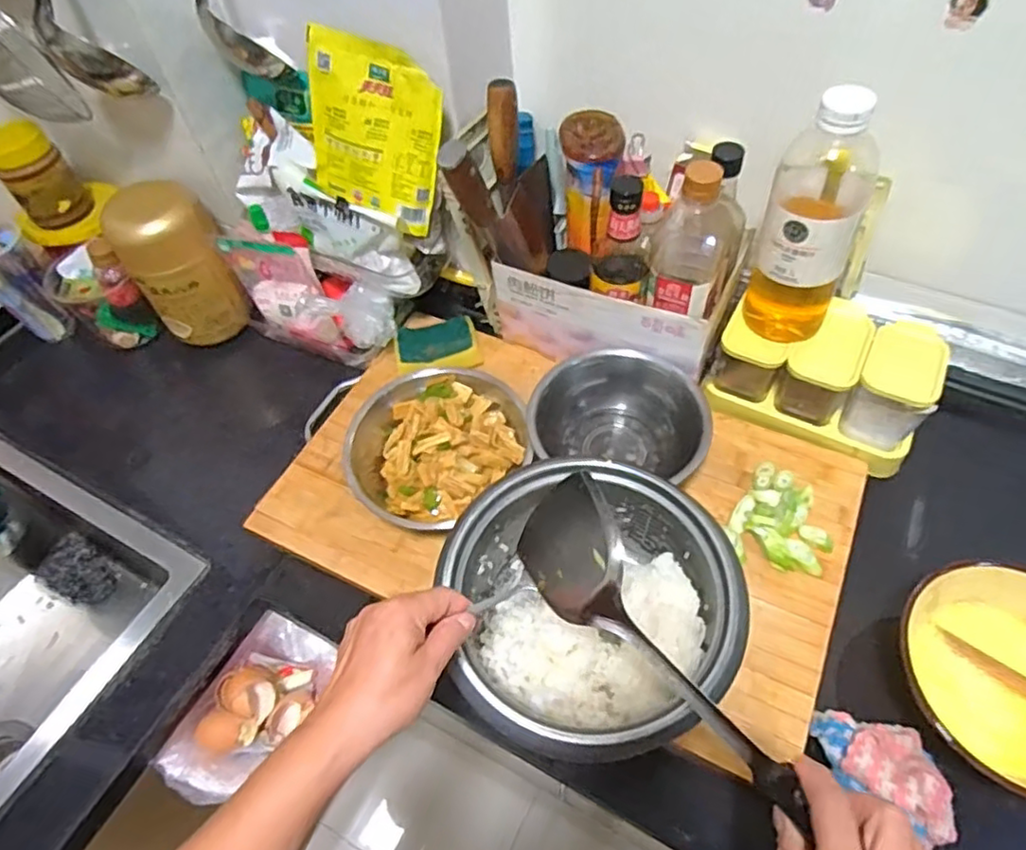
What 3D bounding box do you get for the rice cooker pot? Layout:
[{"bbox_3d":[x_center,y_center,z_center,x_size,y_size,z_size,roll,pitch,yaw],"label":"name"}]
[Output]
[{"bbox_3d":[0.058,0.153,0.531,0.215,0.103,0.222,-2,55,4],"label":"rice cooker pot"}]

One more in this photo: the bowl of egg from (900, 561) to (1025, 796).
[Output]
[{"bbox_3d":[0.409,0.212,0.530,0.161,0.071,0.177,-5,55,2],"label":"bowl of egg"}]

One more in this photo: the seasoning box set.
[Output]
[{"bbox_3d":[0.332,-0.060,0.690,0.210,0.088,0.134,26,61,21],"label":"seasoning box set"}]

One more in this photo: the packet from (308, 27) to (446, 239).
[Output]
[{"bbox_3d":[-0.143,-0.298,0.664,0.132,0.167,0.020,17,41,4],"label":"packet"}]

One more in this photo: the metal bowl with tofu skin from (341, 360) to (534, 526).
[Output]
[{"bbox_3d":[-0.082,0.016,0.677,0.182,0.057,0.175,-2,55,4],"label":"metal bowl with tofu skin"}]

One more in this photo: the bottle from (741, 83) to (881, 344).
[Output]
[{"bbox_3d":[0.279,-0.188,0.601,0.086,0.232,0.089,17,59,16],"label":"bottle"}]

